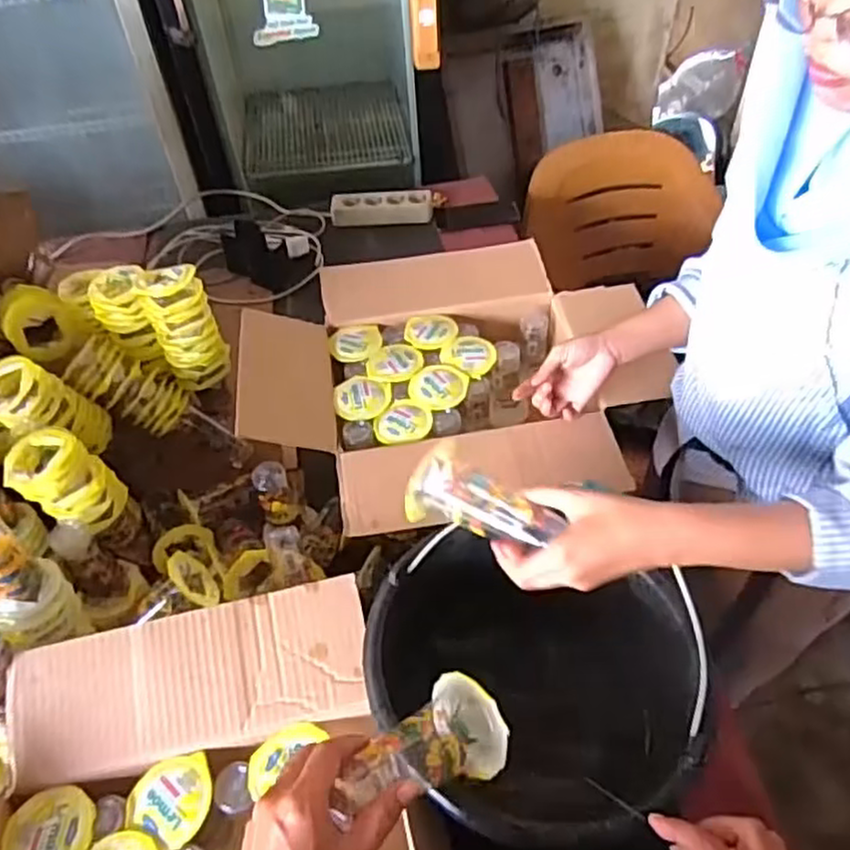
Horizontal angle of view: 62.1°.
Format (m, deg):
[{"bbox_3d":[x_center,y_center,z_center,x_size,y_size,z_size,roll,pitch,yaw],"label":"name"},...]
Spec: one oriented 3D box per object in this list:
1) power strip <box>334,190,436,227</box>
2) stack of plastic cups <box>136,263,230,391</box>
[{"bbox_3d":[-0.087,-0.441,1.431,0.204,0.040,0.071,-1,48,3],"label":"power strip"},{"bbox_3d":[-0.313,-0.128,0.925,0.079,0.158,0.067,-19,49,-14],"label":"stack of plastic cups"}]

